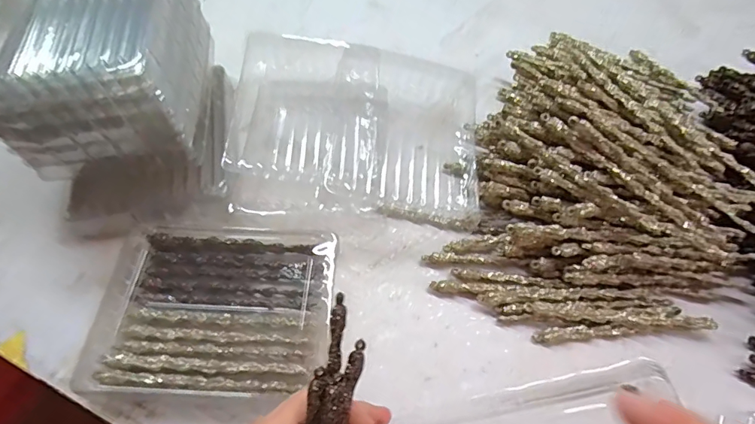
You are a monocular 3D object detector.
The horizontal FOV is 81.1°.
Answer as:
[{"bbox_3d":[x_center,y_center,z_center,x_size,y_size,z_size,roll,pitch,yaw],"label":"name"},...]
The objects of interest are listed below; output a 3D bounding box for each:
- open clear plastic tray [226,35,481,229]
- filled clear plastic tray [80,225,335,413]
[{"bbox_3d":[-0.029,-0.084,0.438,0.258,0.055,0.181,9,59,3],"label":"open clear plastic tray"},{"bbox_3d":[-0.123,0.078,0.353,0.172,0.030,0.144,4,59,0],"label":"filled clear plastic tray"}]

